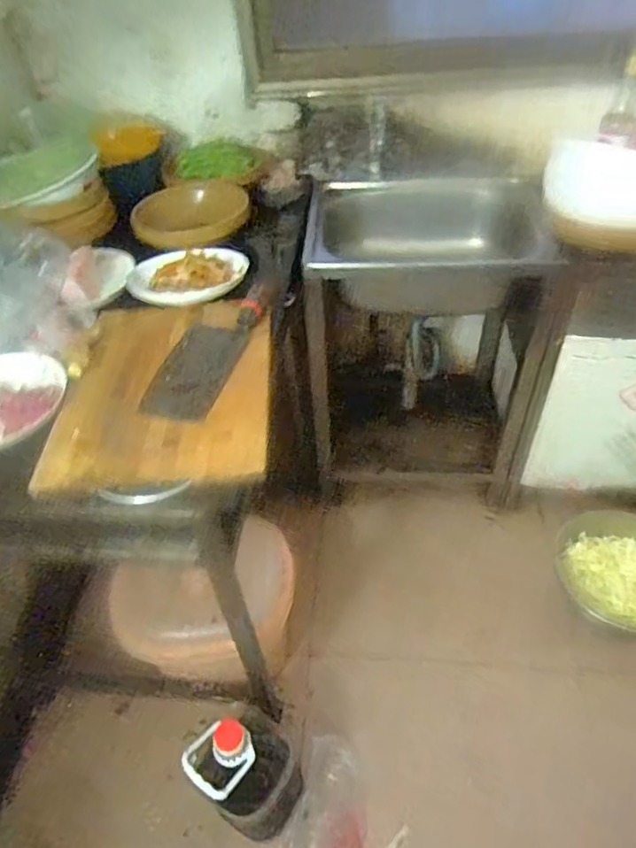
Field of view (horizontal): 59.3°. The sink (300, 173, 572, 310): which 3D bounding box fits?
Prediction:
[{"bbox_3d":[0.227,-0.389,1.222,0.502,0.168,0.396,0,45,4],"label":"sink"}]

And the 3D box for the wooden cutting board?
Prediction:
[{"bbox_3d":[-0.206,-0.063,0.770,0.276,0.030,0.353,-3,44,1],"label":"wooden cutting board"}]

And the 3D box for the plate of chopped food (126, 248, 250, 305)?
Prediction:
[{"bbox_3d":[-0.221,-0.256,0.943,0.188,0.031,0.196,-2,44,2],"label":"plate of chopped food"}]

